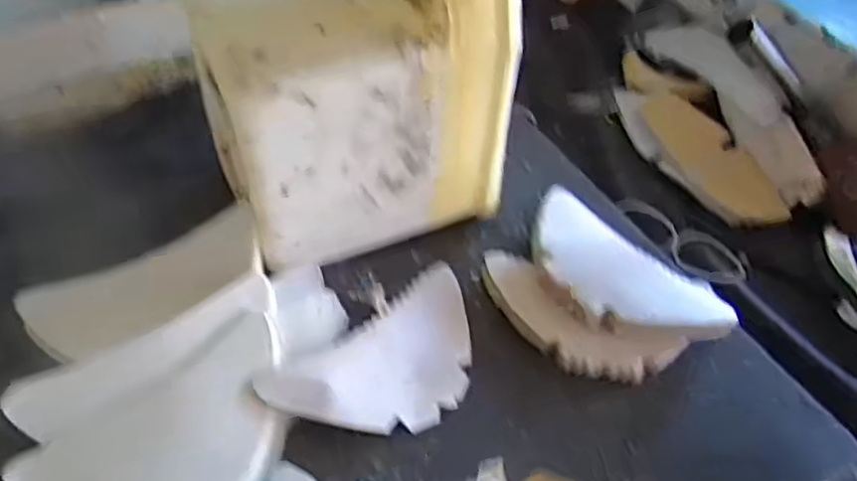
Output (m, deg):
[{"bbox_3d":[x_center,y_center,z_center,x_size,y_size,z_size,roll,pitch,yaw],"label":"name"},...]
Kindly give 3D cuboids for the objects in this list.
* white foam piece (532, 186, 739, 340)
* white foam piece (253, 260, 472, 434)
[{"bbox_3d":[0.123,0.026,0.455,0.147,0.030,0.077,38,56,26],"label":"white foam piece"},{"bbox_3d":[-0.017,0.071,0.406,0.077,0.016,0.145,37,56,26],"label":"white foam piece"}]

